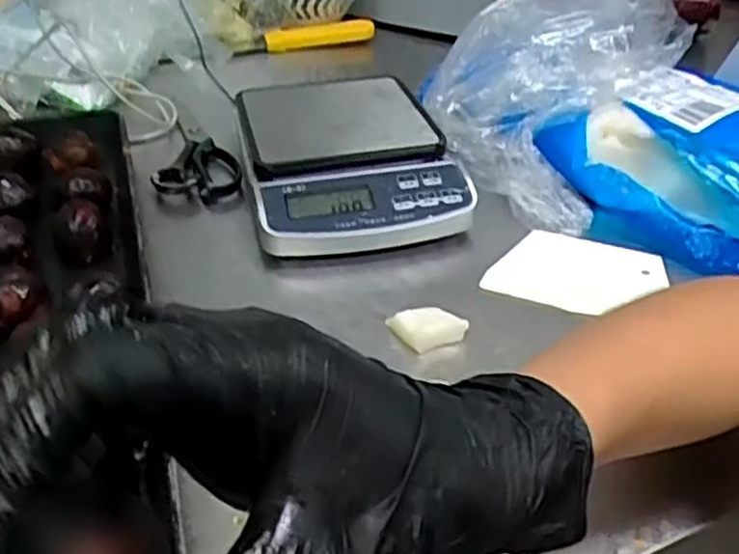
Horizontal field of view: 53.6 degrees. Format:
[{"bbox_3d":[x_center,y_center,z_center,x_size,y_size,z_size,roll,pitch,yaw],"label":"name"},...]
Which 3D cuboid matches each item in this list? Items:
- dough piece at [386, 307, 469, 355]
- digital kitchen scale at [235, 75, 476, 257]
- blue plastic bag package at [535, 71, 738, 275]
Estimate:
[{"bbox_3d":[0.036,0.029,0.450,0.040,0.012,0.034,-13,38,-17],"label":"dough piece"},{"bbox_3d":[-0.019,-0.098,0.589,0.156,0.044,0.213,-8,37,-11],"label":"digital kitchen scale"},{"bbox_3d":[0.275,-0.081,0.567,0.219,0.073,0.203,-27,44,-32],"label":"blue plastic bag package"}]

